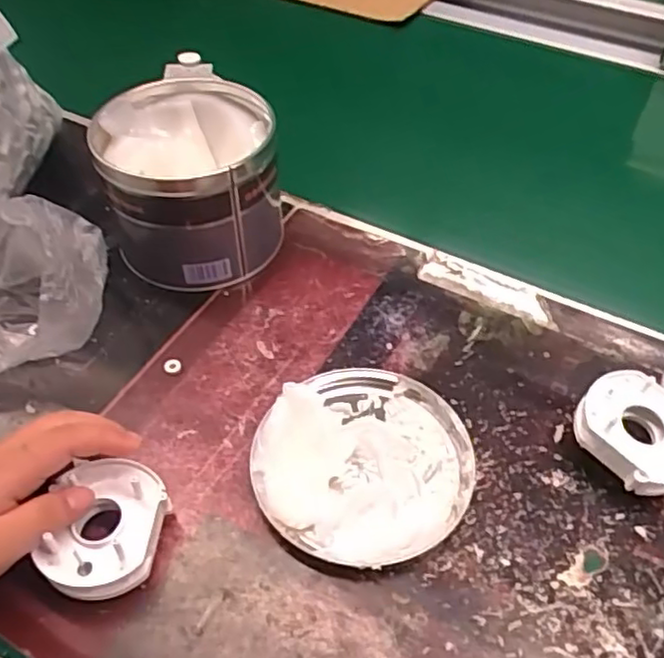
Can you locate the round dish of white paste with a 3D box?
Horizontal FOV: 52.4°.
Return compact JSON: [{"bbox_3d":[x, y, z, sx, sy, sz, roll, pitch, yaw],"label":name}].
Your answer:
[{"bbox_3d":[0.020,0.073,0.396,0.121,0.031,0.128,0,48,0],"label":"round dish of white paste"}]

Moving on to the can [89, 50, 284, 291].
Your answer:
[{"bbox_3d":[-0.103,-0.110,0.509,0.128,0.095,0.130,-12,50,-11],"label":"can"}]

